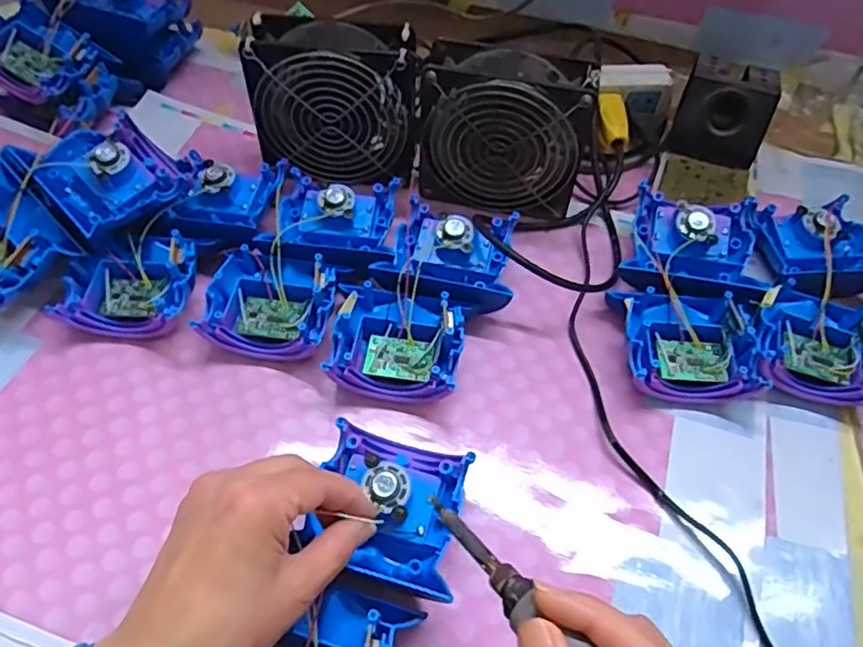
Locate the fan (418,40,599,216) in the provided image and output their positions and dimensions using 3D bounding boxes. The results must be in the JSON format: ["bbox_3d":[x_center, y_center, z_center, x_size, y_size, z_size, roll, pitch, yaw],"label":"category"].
[{"bbox_3d":[0.053,-0.142,0.492,0.122,0.110,0.054,12,56,7],"label":"fan"}]

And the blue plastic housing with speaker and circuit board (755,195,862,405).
[{"bbox_3d":[0.275,-0.024,0.464,0.095,0.037,0.181,15,56,9],"label":"blue plastic housing with speaker and circuit board"}]

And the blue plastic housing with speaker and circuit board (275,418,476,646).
[{"bbox_3d":[-0.040,0.132,0.333,0.080,0.030,0.159,20,59,12],"label":"blue plastic housing with speaker and circuit board"}]

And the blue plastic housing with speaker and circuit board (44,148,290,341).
[{"bbox_3d":[-0.178,-0.058,0.469,0.090,0.039,0.173,19,57,11],"label":"blue plastic housing with speaker and circuit board"}]

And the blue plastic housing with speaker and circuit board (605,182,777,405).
[{"bbox_3d":[0.177,-0.022,0.456,0.096,0.044,0.170,12,56,7],"label":"blue plastic housing with speaker and circuit board"}]

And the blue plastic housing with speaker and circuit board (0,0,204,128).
[{"bbox_3d":[-0.287,-0.243,0.565,0.085,0.069,0.172,30,60,18],"label":"blue plastic housing with speaker and circuit board"}]

